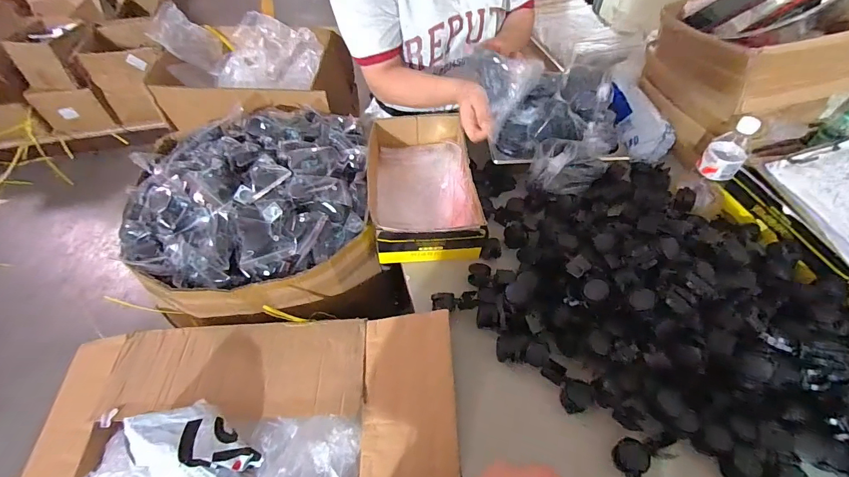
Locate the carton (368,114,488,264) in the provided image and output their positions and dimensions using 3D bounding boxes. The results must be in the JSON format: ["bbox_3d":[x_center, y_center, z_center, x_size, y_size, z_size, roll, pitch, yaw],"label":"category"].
[{"bbox_3d":[-0.006,-0.124,0.847,0.225,0.088,0.368,-2,52,-1],"label":"carton"}]

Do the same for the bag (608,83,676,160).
[{"bbox_3d":[0.538,-0.305,0.970,0.086,0.072,0.234,-16,75,-12],"label":"bag"}]

